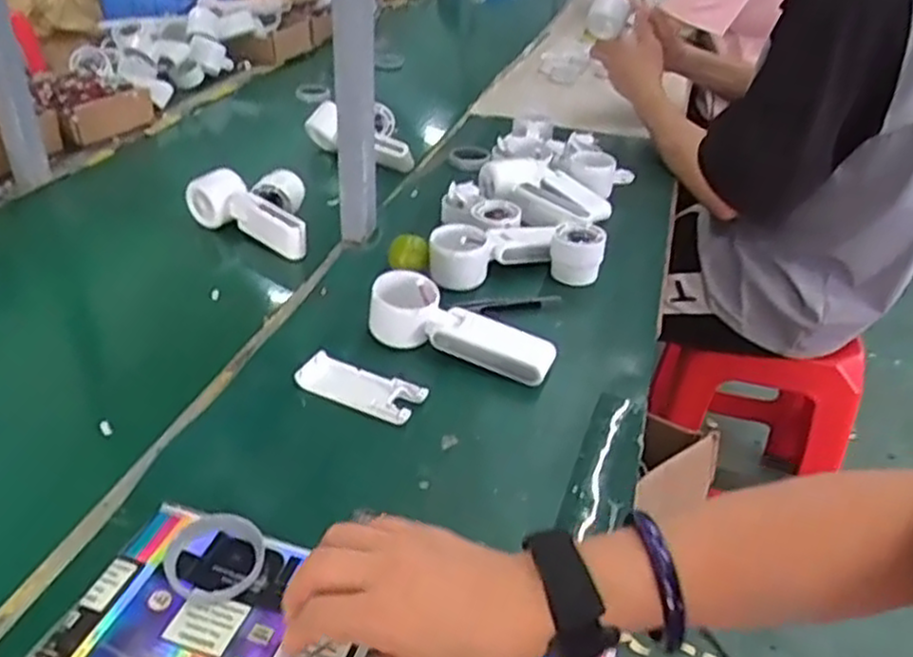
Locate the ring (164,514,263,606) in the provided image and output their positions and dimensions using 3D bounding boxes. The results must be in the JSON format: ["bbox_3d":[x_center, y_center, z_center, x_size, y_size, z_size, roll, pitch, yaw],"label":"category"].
[{"bbox_3d":[-0.152,0.143,0.473,0.057,0.014,0.057,2,34,-1],"label":"ring"}]

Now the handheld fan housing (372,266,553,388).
[{"bbox_3d":[0.005,-0.003,0.655,0.164,0.055,0.048,15,36,18],"label":"handheld fan housing"}]

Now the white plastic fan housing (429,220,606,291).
[{"bbox_3d":[0.060,-0.081,0.779,0.176,0.048,0.070,-1,34,-6],"label":"white plastic fan housing"}]

